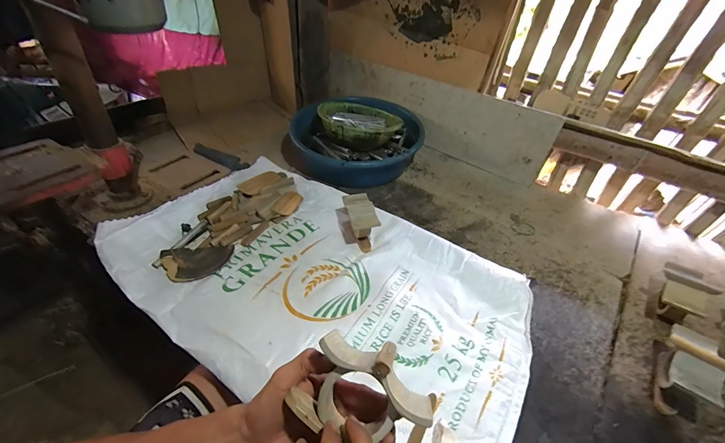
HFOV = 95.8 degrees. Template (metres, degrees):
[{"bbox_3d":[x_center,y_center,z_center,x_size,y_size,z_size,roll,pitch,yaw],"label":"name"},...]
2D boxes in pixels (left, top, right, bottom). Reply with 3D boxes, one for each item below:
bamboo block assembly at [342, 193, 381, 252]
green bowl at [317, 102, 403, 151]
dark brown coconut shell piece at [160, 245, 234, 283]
[{"bbox_3d":[-0.006,0.000,0.665,0.055,0.073,0.107,-7,42,-13],"label":"bamboo block assembly"},{"bbox_3d":[-0.010,-0.264,0.883,0.202,0.067,0.221,2,46,-2],"label":"green bowl"},{"bbox_3d":[-0.301,0.073,0.598,0.117,0.019,0.070,-10,43,-15],"label":"dark brown coconut shell piece"}]

